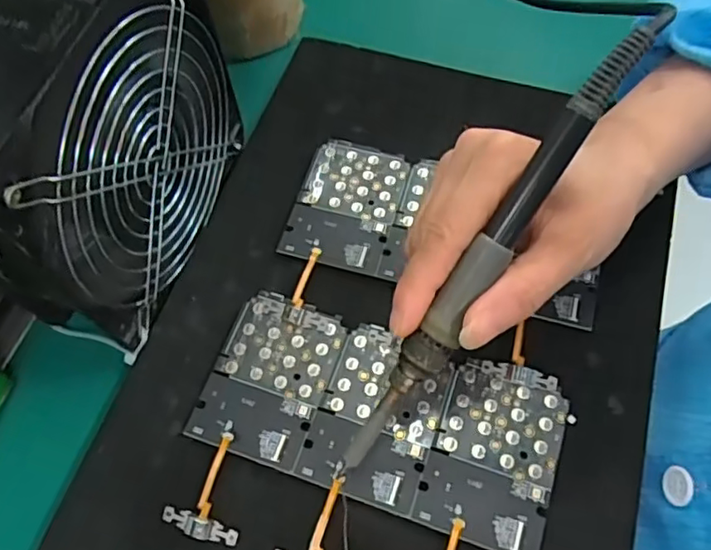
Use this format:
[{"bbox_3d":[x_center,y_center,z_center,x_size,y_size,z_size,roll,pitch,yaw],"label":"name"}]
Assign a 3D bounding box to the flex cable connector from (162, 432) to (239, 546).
[{"bbox_3d":[-0.064,0.095,0.270,0.035,0.004,0.046,13,65,8],"label":"flex cable connector"}]

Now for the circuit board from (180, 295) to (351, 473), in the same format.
[{"bbox_3d":[-0.042,0.049,0.292,0.055,0.005,0.078,17,66,10],"label":"circuit board"}]

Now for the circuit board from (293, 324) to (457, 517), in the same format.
[{"bbox_3d":[0.011,0.065,0.281,0.055,0.004,0.076,18,66,10],"label":"circuit board"}]

